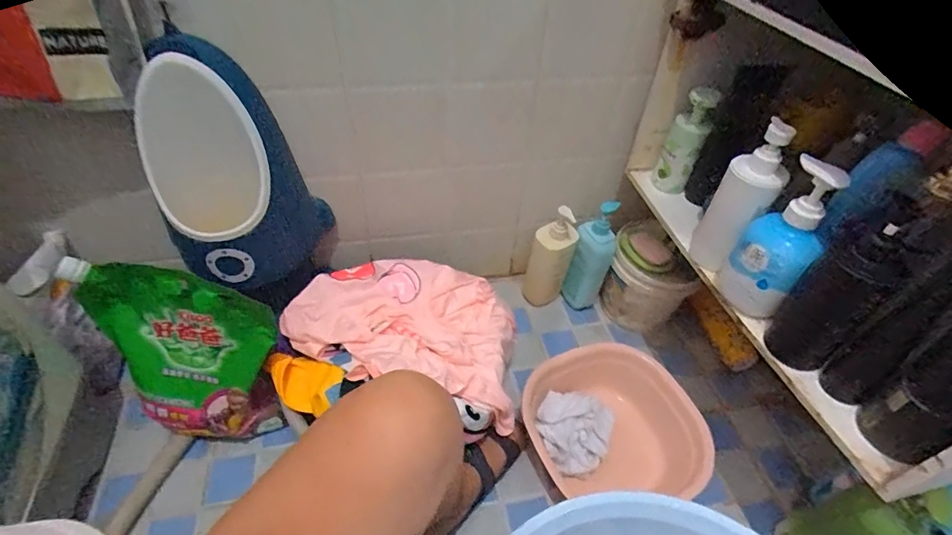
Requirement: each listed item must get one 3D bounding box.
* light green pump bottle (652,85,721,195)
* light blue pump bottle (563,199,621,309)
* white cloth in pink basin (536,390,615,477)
[{"bbox_3d":[0.334,-0.197,0.733,0.055,0.162,0.050,20,47,16],"label":"light green pump bottle"},{"bbox_3d":[0.238,-0.018,0.940,0.078,0.250,0.050,20,47,16],"label":"light blue pump bottle"},{"bbox_3d":[0.163,0.278,0.771,0.123,0.054,0.131,16,46,12],"label":"white cloth in pink basin"}]

